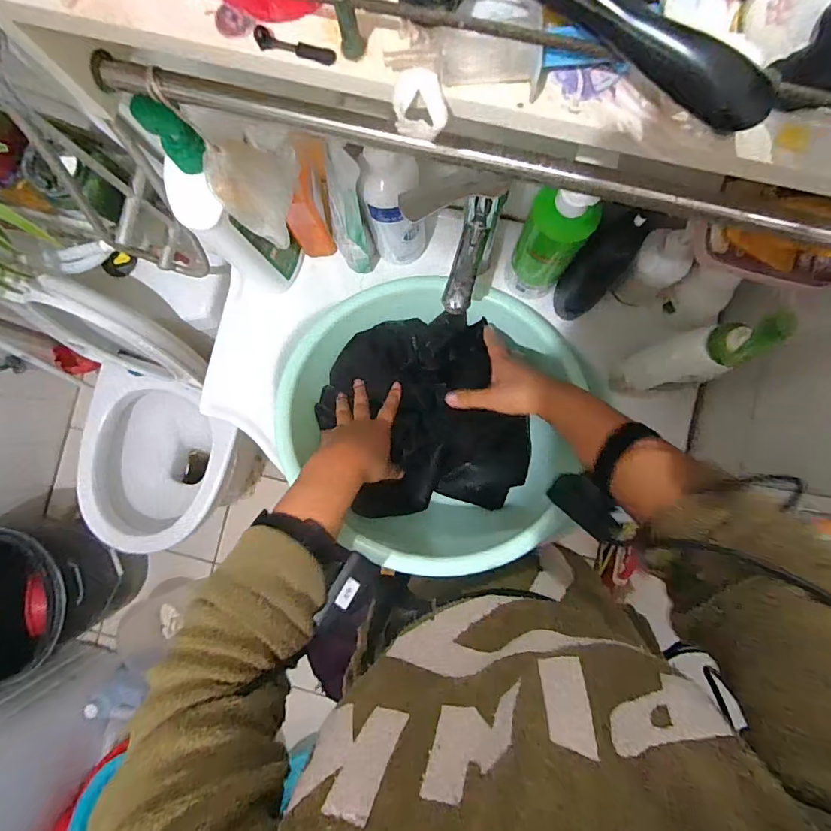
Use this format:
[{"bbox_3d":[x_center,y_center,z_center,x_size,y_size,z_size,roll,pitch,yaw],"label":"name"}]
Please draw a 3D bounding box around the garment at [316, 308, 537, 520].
[{"bbox_3d":[0.009,0.003,0.597,0.229,0.103,0.263,-26,87,1],"label":"garment"}]

